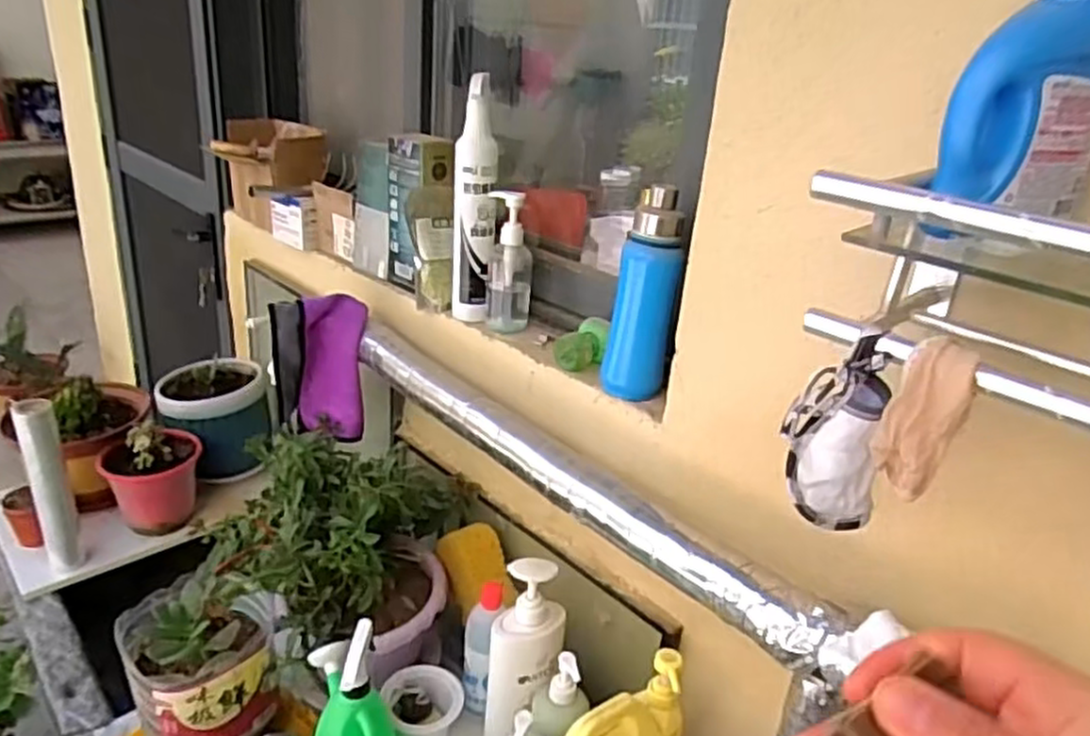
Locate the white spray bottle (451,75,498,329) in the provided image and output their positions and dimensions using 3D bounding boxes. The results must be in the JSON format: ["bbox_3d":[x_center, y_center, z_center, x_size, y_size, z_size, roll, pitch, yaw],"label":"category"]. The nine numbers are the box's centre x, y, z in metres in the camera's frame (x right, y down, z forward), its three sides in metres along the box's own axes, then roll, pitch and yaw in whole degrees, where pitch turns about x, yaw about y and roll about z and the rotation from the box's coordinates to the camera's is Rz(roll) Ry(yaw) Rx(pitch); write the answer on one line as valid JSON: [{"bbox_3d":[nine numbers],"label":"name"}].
[{"bbox_3d":[-0.097,-0.225,1.057,0.059,0.318,0.052,1,25,-11],"label":"white spray bottle"}]

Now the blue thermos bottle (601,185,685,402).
[{"bbox_3d":[0.118,-0.083,0.872,0.067,0.235,0.063,1,25,-11],"label":"blue thermos bottle"}]

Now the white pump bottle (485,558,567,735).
[{"bbox_3d":[-0.025,0.355,0.924,0.083,0.243,0.071,10,24,9],"label":"white pump bottle"}]

